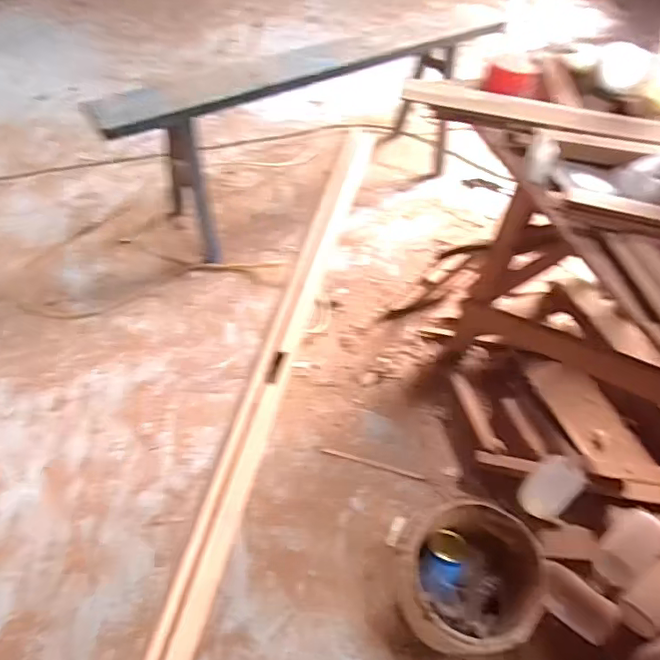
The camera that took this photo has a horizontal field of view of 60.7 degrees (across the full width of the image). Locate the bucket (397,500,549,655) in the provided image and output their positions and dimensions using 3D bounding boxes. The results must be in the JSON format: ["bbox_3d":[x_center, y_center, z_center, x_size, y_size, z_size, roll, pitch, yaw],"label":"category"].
[{"bbox_3d":[0.277,0.519,1.150,0.252,0.252,0.245,2,51,-2],"label":"bucket"}]

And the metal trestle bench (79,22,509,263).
[{"bbox_3d":[-0.041,-0.645,1.822,1.313,0.532,0.310,-23,56,-21],"label":"metal trestle bench"}]

